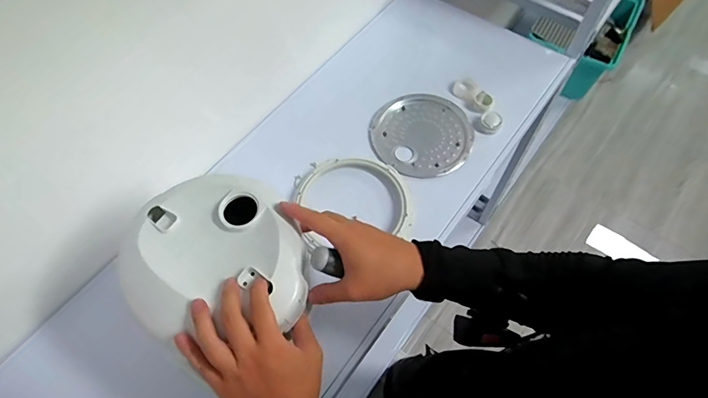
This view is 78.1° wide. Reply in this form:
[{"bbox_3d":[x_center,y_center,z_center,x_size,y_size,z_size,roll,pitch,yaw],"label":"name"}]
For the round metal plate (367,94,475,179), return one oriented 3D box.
[{"bbox_3d":[0.126,-0.123,0.814,0.185,0.028,0.183,-1,61,1],"label":"round metal plate"}]

